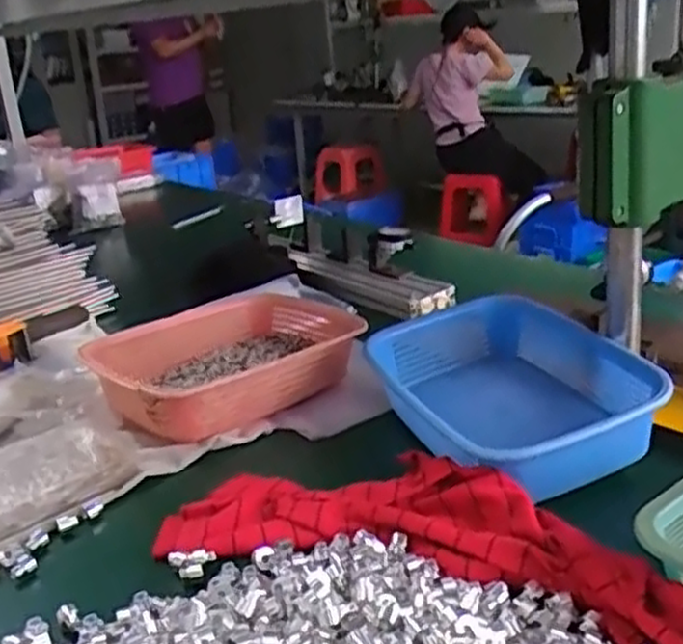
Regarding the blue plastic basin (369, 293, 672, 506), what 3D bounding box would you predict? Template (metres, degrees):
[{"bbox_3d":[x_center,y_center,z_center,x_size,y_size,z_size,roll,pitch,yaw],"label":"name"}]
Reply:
[{"bbox_3d":[0.155,0.060,0.745,0.203,0.076,0.275,-11,22,-17],"label":"blue plastic basin"}]

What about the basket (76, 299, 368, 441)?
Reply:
[{"bbox_3d":[-0.126,0.036,0.893,0.227,0.067,0.335,16,29,42],"label":"basket"}]

